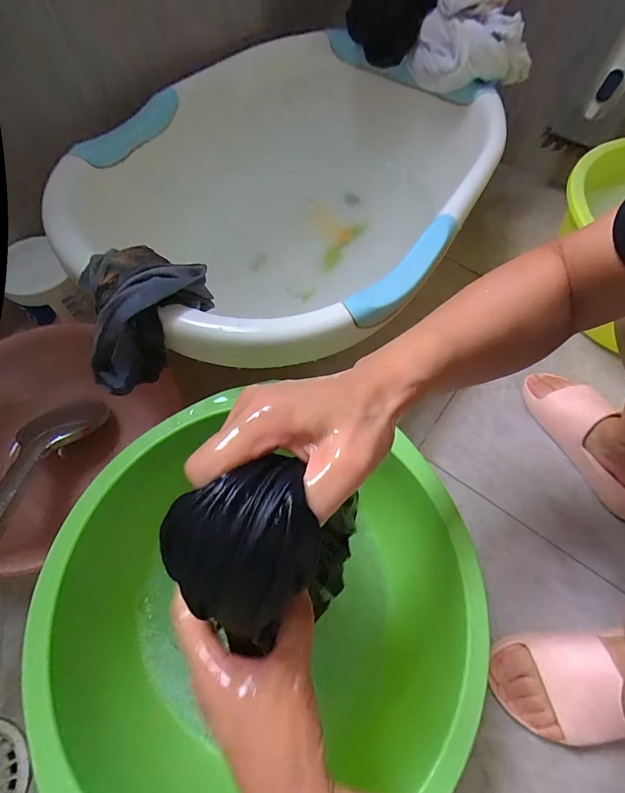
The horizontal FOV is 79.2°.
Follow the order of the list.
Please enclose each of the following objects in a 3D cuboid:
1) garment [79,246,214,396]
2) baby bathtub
[{"bbox_3d":[-0.178,-0.086,0.399,0.149,0.113,0.096,-31,67,-18],"label":"garment"},{"bbox_3d":[-0.018,-0.299,0.648,0.486,0.274,0.722,27,63,11],"label":"baby bathtub"}]

